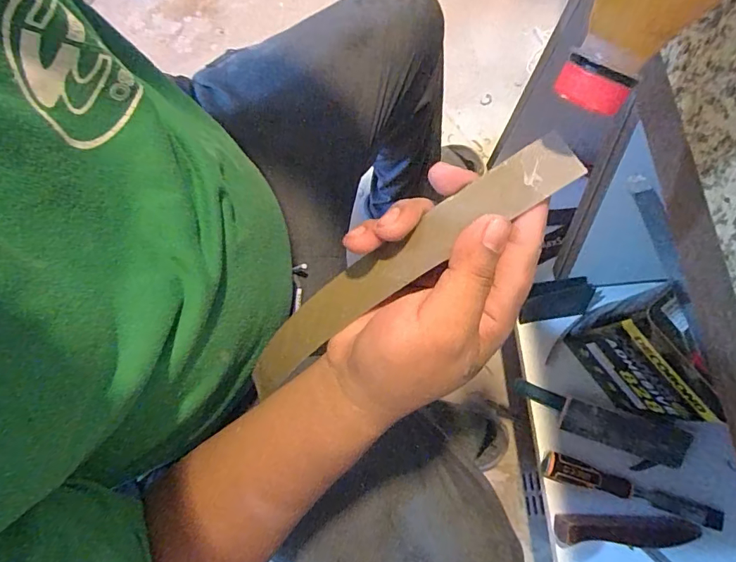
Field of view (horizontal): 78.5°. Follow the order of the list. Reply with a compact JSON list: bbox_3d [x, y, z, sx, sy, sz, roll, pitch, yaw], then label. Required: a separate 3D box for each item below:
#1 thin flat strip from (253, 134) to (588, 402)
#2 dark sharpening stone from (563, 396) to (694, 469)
[{"bbox_3d":[0.006,0.001,0.259,0.236,0.029,0.028,-36,77,21],"label":"thin flat strip"},{"bbox_3d":[0.393,0.233,0.696,0.171,0.012,0.059,15,94,15],"label":"dark sharpening stone"}]

